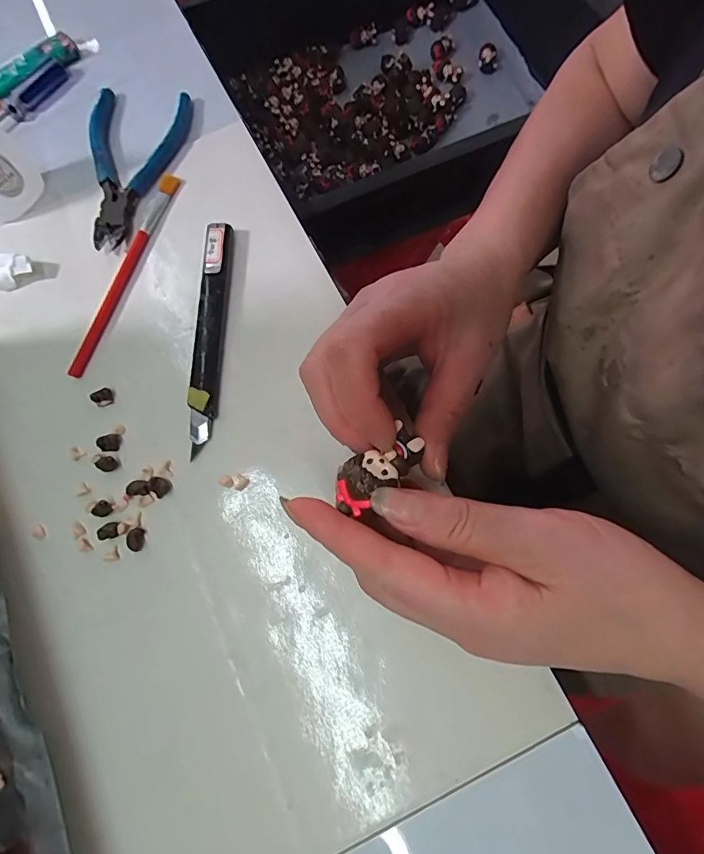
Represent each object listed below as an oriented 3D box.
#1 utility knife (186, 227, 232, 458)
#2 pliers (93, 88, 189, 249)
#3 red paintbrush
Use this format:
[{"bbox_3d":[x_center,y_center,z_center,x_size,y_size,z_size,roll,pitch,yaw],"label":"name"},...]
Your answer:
[{"bbox_3d":[-0.081,-0.054,0.262,0.016,0.014,0.135,1,73,1],"label":"utility knife"},{"bbox_3d":[-0.146,-0.168,0.297,0.061,0.016,0.117,9,73,4],"label":"pliers"},{"bbox_3d":[-0.138,-0.096,0.280,0.010,0.008,0.143,17,74,6],"label":"red paintbrush"}]

